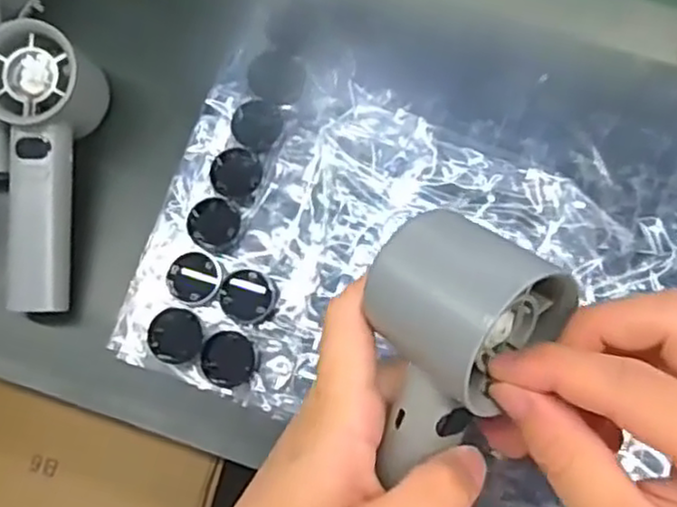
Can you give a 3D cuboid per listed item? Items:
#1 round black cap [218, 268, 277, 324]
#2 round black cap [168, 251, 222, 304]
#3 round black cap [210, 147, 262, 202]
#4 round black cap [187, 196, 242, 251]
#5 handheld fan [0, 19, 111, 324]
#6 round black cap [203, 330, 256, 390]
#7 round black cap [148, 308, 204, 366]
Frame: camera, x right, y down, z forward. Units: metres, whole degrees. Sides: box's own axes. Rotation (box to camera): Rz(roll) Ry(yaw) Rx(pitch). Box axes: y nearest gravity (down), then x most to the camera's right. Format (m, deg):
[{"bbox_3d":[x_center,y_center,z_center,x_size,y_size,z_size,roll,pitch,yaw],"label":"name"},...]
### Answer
[{"bbox_3d":[-0.050,0.024,0.393,0.028,0.018,0.028,-1,75,2],"label":"round black cap"},{"bbox_3d":[-0.078,0.013,0.388,0.027,0.015,0.030,-11,74,-1],"label":"round black cap"},{"bbox_3d":[-0.058,-0.045,0.402,0.026,0.012,0.030,16,76,6],"label":"round black cap"},{"bbox_3d":[-0.069,-0.017,0.394,0.028,0.008,0.026,-1,75,2],"label":"round black cap"},{"bbox_3d":[-0.170,-0.044,0.407,0.054,0.048,0.160,1,89,2],"label":"handheld fan"},{"bbox_3d":[-0.060,0.058,0.389,0.029,0.009,0.029,-1,75,2],"label":"round black cap"},{"bbox_3d":[-0.089,0.046,0.389,0.028,0.010,0.029,-1,75,2],"label":"round black cap"}]

